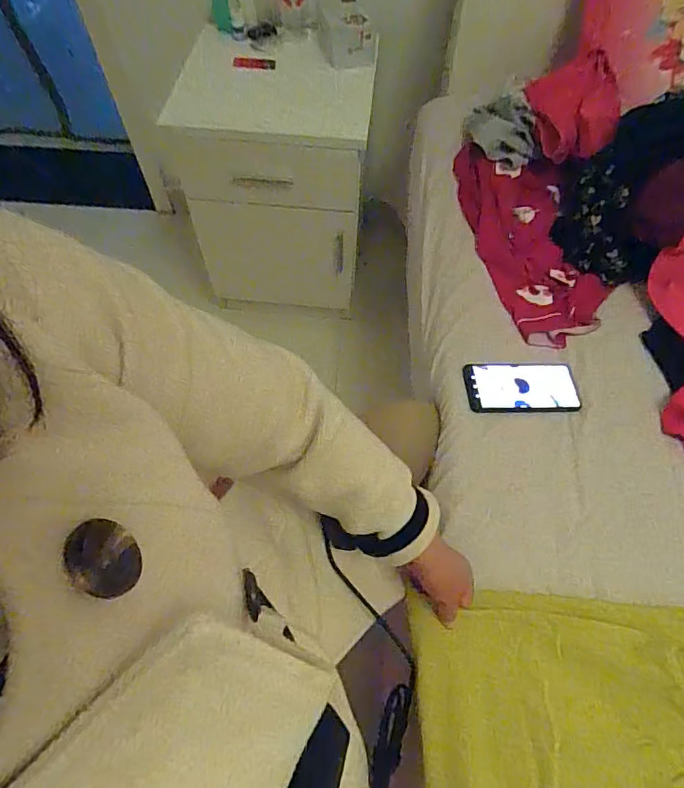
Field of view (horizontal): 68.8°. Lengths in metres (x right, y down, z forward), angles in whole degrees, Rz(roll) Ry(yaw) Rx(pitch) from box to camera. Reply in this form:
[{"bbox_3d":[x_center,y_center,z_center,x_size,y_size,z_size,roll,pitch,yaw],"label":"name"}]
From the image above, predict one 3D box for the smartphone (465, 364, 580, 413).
[{"bbox_3d":[0.259,-0.011,0.715,0.160,0.015,0.078,-2,60,1],"label":"smartphone"}]

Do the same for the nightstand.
[{"bbox_3d":[-0.124,-0.460,1.144,0.386,0.461,0.302,10,61,5],"label":"nightstand"}]

